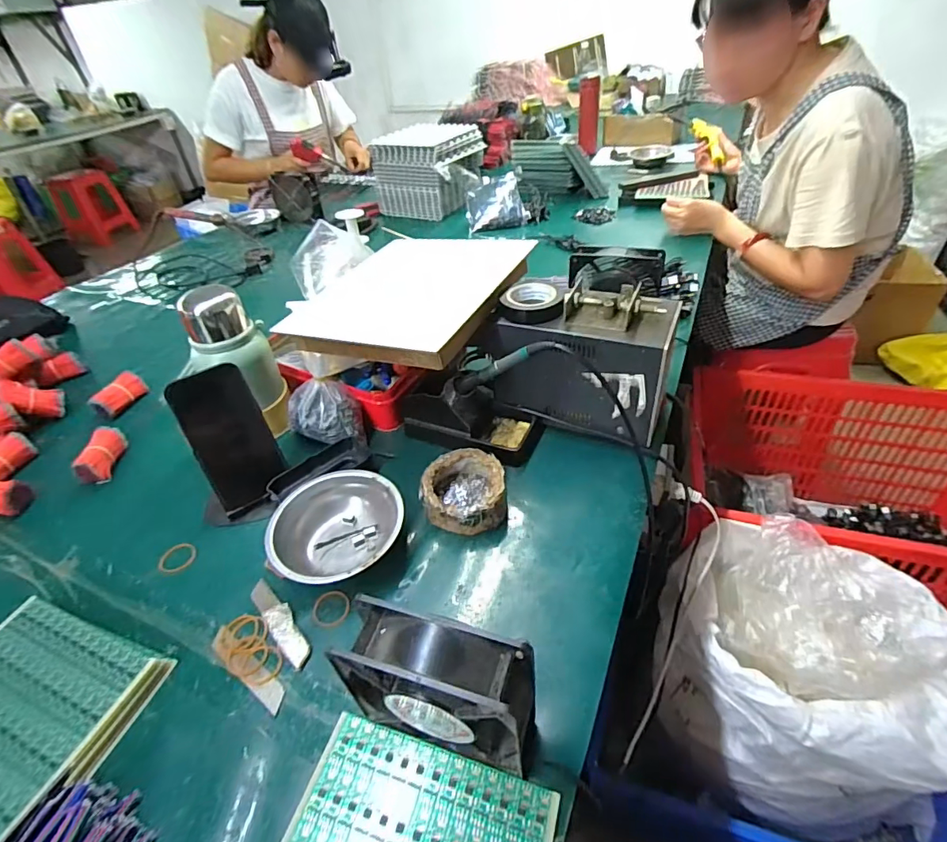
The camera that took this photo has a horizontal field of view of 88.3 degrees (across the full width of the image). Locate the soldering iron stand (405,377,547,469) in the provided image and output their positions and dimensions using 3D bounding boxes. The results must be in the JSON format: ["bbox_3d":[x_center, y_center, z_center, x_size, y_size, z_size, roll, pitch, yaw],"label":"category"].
[{"bbox_3d":[-0.006,-0.010,0.572,0.161,0.069,0.080,17,45,25],"label":"soldering iron stand"}]

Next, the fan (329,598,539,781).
[{"bbox_3d":[-0.021,0.179,0.327,0.119,0.122,0.047,9,43,17],"label":"fan"}]

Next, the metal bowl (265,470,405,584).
[{"bbox_3d":[-0.131,0.108,0.473,0.125,0.047,0.114,-4,40,3],"label":"metal bowl"}]

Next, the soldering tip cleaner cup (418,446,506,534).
[{"bbox_3d":[-0.009,0.072,0.503,0.081,0.038,0.085,-4,40,3],"label":"soldering tip cleaner cup"}]

